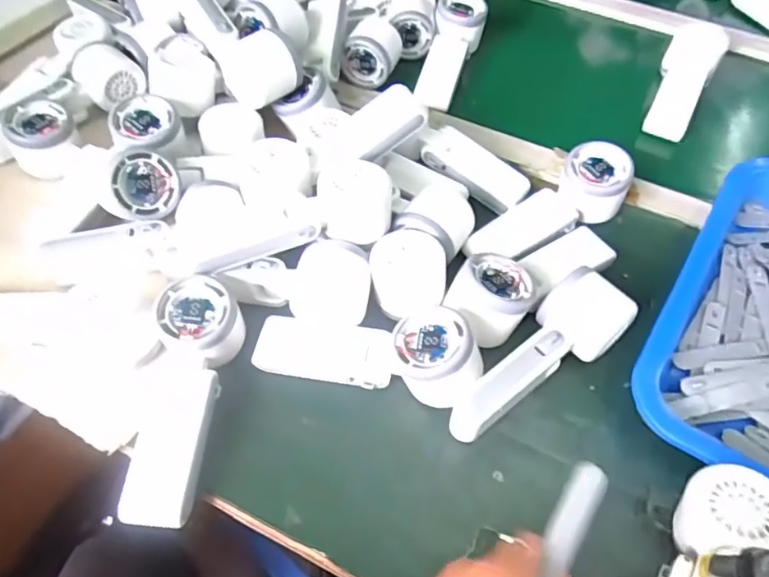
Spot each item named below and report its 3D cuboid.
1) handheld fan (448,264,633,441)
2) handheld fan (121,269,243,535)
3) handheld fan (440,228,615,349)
[{"bbox_3d":[0.116,0.055,0.415,0.056,0.052,0.151,37,60,23],"label":"handheld fan"},{"bbox_3d":[-0.138,0.078,0.406,0.056,0.057,0.167,5,68,2],"label":"handheld fan"},{"bbox_3d":[0.123,-0.013,0.468,0.163,0.046,0.058,-25,57,-34],"label":"handheld fan"}]

